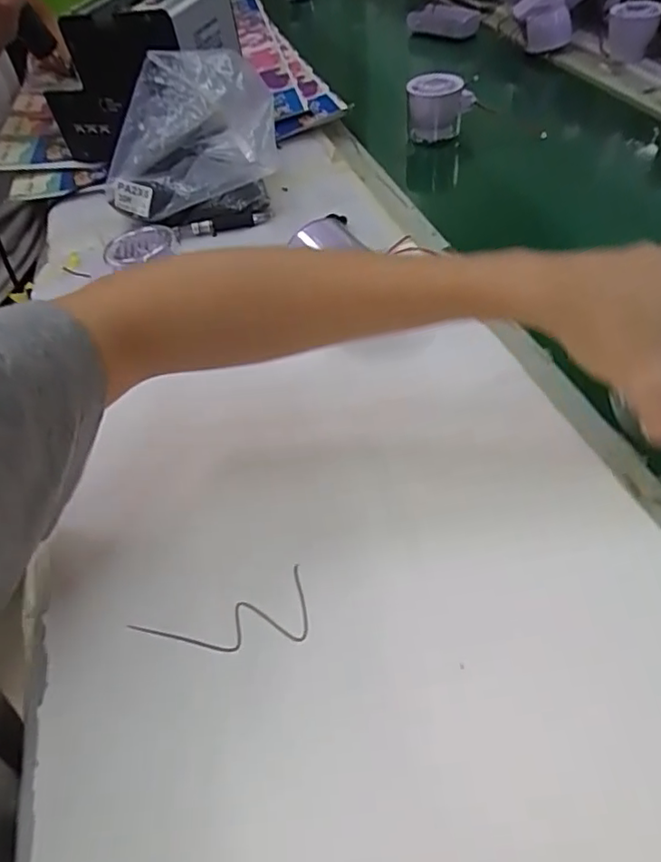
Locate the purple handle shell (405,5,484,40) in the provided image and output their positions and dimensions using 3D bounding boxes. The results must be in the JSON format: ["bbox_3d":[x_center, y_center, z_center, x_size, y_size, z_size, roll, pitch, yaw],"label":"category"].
[{"bbox_3d":[0.175,-0.643,0.905,0.110,0.034,0.051,31,59,30],"label":"purple handle shell"}]

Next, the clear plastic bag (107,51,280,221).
[{"bbox_3d":[-0.129,-0.270,0.547,0.150,0.118,0.105,1,49,9],"label":"clear plastic bag"}]

